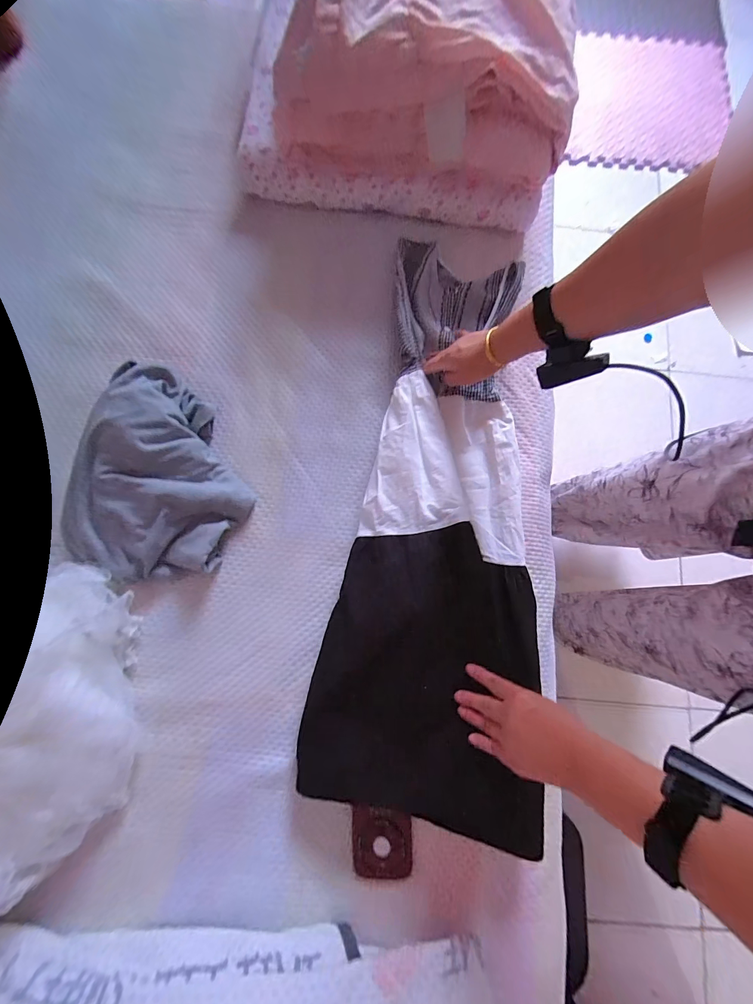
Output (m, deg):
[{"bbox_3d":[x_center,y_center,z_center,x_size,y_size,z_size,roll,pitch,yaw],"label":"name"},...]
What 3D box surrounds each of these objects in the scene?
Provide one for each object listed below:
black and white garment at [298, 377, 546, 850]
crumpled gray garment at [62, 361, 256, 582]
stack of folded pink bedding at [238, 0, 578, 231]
[{"bbox_3d":[0.082,0.130,0.529,0.298,0.068,0.623,9,80,0],"label":"black and white garment"},{"bbox_3d":[-0.313,-0.033,0.545,0.232,0.091,0.308,19,79,1],"label":"crumpled gray garment"},{"bbox_3d":[0.049,-0.741,0.598,0.534,0.206,0.419,7,79,-1],"label":"stack of folded pink bedding"}]

